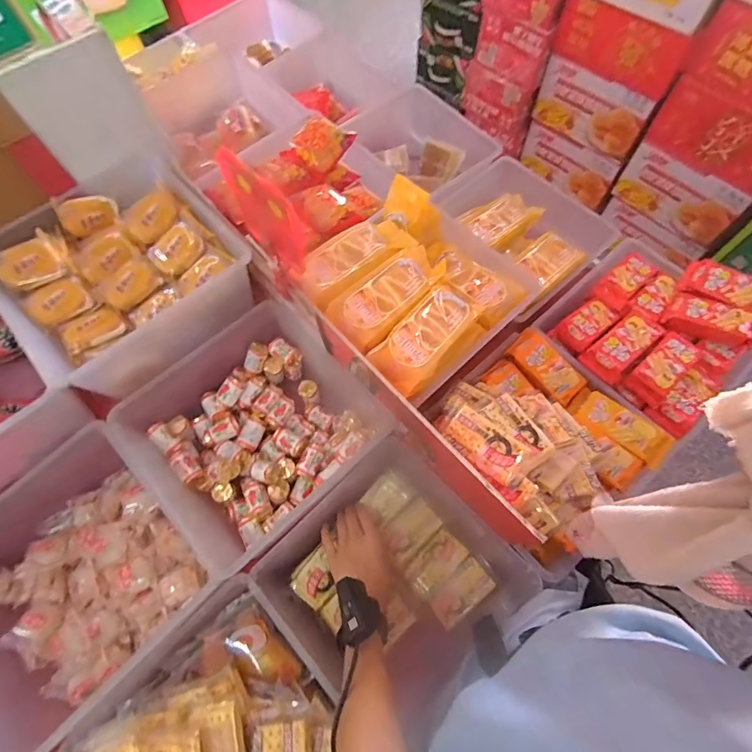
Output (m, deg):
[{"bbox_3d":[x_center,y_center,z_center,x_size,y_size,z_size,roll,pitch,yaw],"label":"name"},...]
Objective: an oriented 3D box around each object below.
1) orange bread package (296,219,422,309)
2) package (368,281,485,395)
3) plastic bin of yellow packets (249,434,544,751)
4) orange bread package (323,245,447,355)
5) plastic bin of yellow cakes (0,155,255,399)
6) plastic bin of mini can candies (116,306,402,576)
[{"bbox_3d":[-0.034,-0.181,0.647,0.197,0.043,0.083,-41,71,-15],"label":"orange bread package"},{"bbox_3d":[0.078,-0.059,0.580,0.095,0.046,0.183,42,74,17],"label":"package"},{"bbox_3d":[0.025,0.297,0.620,0.288,0.119,0.287,42,74,17],"label":"plastic bin of yellow packets"},{"bbox_3d":[0.025,-0.120,0.617,0.195,0.040,0.092,-42,72,-15],"label":"orange bread package"},{"bbox_3d":[-0.364,-0.149,0.606,0.290,0.113,0.261,-41,72,-15],"label":"plastic bin of yellow cakes"},{"bbox_3d":[-0.177,0.077,0.633,0.289,0.124,0.281,-41,71,-15],"label":"plastic bin of mini can candies"}]

